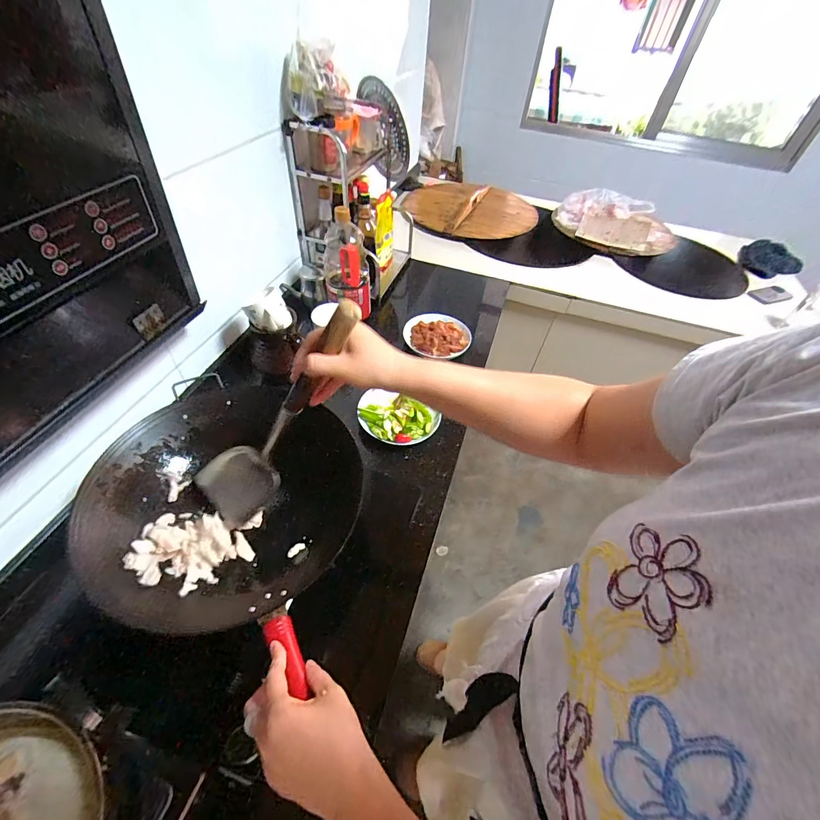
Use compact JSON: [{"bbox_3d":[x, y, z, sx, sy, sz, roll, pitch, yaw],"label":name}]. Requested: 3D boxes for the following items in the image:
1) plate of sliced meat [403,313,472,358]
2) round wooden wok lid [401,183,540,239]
[{"bbox_3d":[0.075,-0.198,1.019,0.178,0.047,0.154,-1,46,-6],"label":"plate of sliced meat"},{"bbox_3d":[0.258,-0.850,1.595,0.529,0.051,0.498,2,52,-3],"label":"round wooden wok lid"}]

